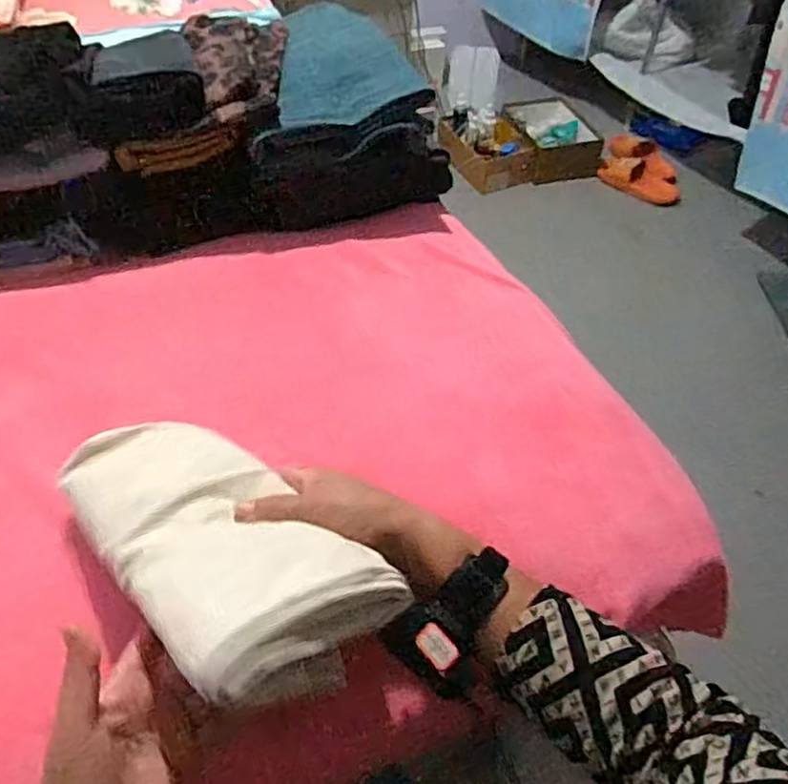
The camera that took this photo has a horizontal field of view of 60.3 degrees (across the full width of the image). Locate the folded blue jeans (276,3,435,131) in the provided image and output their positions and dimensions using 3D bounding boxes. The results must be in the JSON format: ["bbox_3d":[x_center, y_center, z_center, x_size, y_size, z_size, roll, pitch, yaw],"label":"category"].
[{"bbox_3d":[-0.072,-0.456,0.930,0.185,0.054,0.313,-7,45,-8],"label":"folded blue jeans"}]

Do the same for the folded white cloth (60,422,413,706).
[{"bbox_3d":[-0.133,0.095,0.488,0.131,0.050,0.325,-30,37,-28],"label":"folded white cloth"}]

